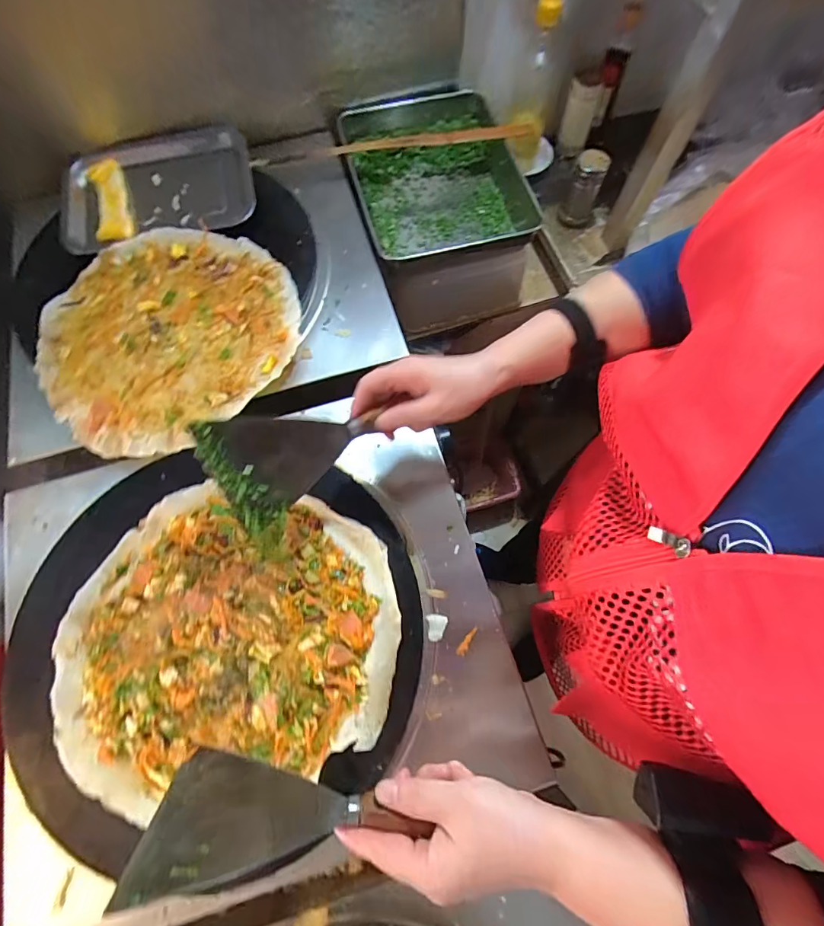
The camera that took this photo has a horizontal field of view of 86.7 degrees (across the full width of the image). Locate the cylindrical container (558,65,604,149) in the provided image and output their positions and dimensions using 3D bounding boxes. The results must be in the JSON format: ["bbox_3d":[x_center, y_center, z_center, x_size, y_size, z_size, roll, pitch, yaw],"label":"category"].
[{"bbox_3d":[0.281,-0.588,0.732,0.052,0.119,0.057,19,71,6],"label":"cylindrical container"}]

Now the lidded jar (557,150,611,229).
[{"bbox_3d":[0.271,-0.431,0.691,0.051,0.114,0.052,0,72,0],"label":"lidded jar"}]

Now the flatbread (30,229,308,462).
[{"bbox_3d":[-0.297,-0.162,0.540,0.308,0.035,0.285,0,70,0],"label":"flatbread"}]

